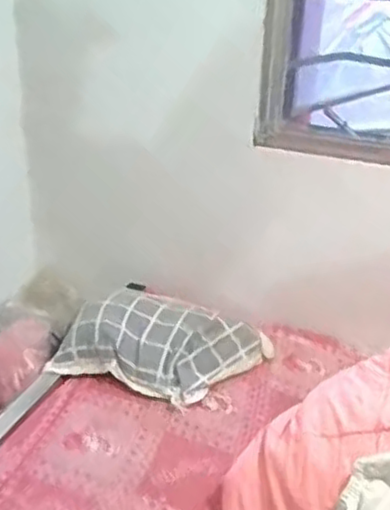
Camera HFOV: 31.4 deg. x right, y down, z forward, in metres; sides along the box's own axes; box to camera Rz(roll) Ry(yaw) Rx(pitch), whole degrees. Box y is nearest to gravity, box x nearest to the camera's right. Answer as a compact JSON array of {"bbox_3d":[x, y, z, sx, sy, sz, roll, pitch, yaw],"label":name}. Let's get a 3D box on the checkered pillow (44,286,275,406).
[{"bbox_3d":[-0.070,0.189,1.571,0.436,0.125,0.270,10,29,16],"label":"checkered pillow"}]

